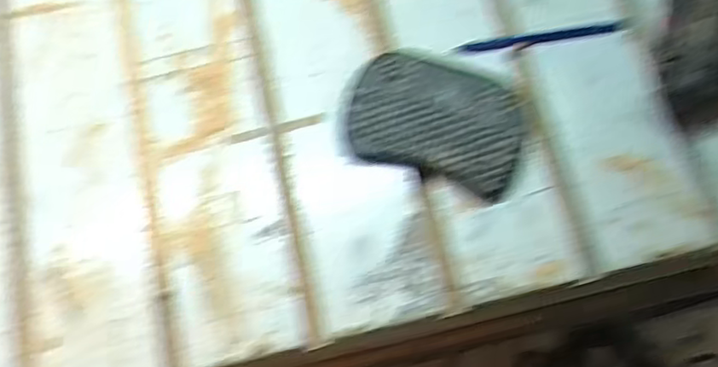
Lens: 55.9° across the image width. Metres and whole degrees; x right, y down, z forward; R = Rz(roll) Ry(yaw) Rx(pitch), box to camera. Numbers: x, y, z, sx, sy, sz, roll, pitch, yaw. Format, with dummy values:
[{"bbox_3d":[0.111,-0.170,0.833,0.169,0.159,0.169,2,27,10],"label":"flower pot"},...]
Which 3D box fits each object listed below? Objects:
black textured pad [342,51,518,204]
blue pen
[{"bbox_3d":[0.060,-0.048,0.530,0.132,0.018,0.086,17,74,7],"label":"black textured pad"},{"bbox_3d":[0.152,-0.120,0.563,0.142,0.011,0.007,-8,72,-1],"label":"blue pen"}]

